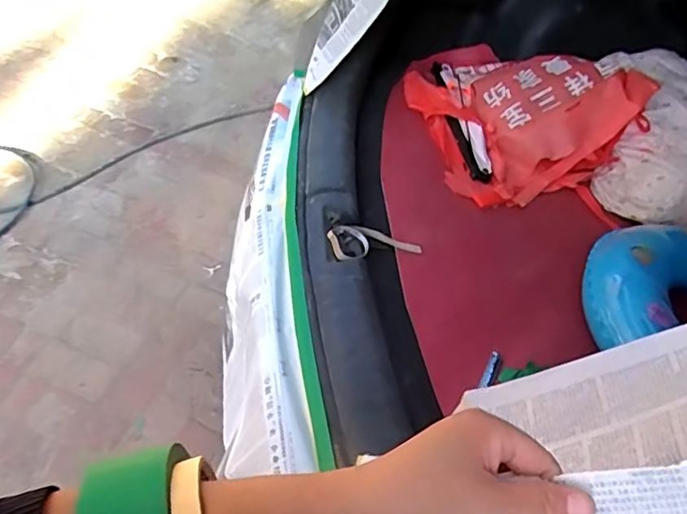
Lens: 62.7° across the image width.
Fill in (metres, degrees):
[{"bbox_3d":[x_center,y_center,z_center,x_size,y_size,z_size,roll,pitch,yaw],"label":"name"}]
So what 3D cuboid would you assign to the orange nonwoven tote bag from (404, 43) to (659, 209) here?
[{"bbox_3d":[0.382,-0.355,1.300,0.401,0.157,0.524,-16,56,-24],"label":"orange nonwoven tote bag"}]

